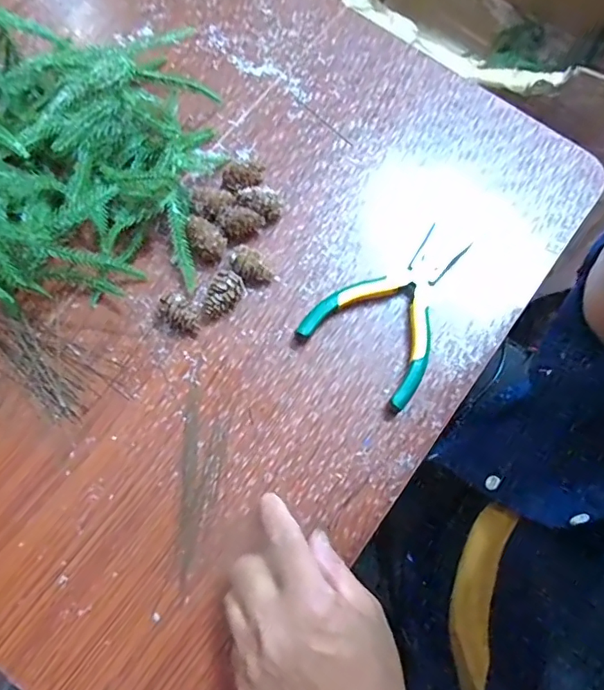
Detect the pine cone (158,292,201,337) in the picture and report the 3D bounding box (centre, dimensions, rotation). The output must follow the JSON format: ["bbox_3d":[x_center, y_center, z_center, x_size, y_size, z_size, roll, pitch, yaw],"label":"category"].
[{"bbox_3d":[-0.093,-0.022,0.377,0.023,0.021,0.032,-40,78,-12],"label":"pine cone"}]

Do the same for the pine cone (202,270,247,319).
[{"bbox_3d":[-0.061,-0.038,0.382,0.021,0.022,0.038,34,75,8],"label":"pine cone"}]

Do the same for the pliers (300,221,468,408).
[{"bbox_3d":[0.079,-0.035,0.389,0.095,0.017,0.144,39,76,9],"label":"pliers"}]

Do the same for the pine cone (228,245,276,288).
[{"bbox_3d":[-0.040,-0.059,0.387,0.032,0.023,0.021,40,76,10],"label":"pine cone"}]

